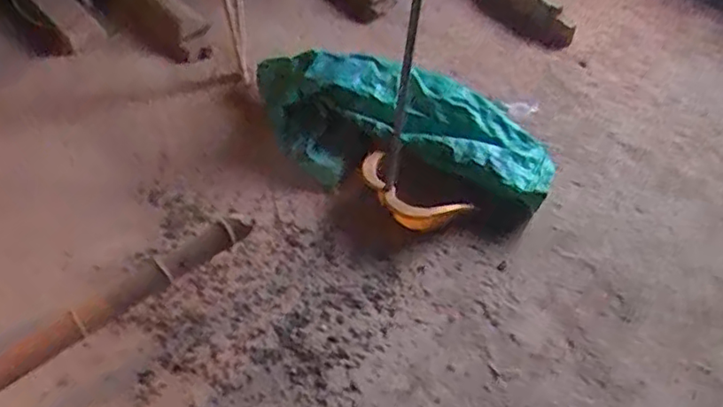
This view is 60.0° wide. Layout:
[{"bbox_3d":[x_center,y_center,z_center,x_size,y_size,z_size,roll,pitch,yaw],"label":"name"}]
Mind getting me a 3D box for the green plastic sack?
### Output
[{"bbox_3d":[0.067,-0.213,1.600,0.830,0.226,0.347,14,49,11],"label":"green plastic sack"}]

